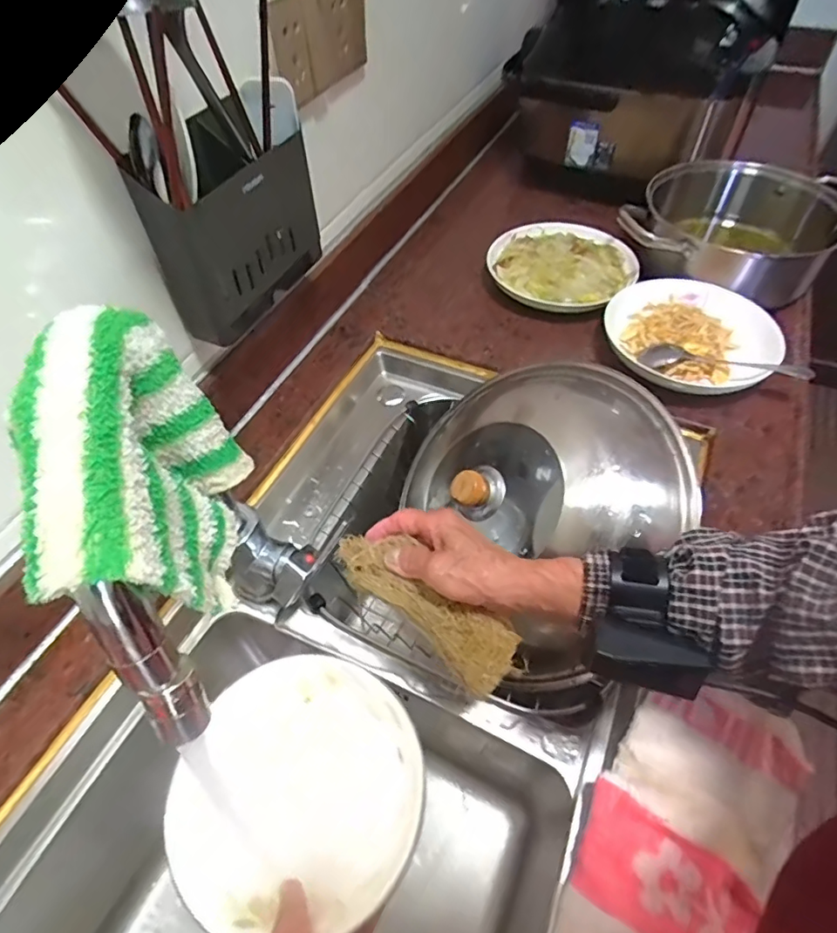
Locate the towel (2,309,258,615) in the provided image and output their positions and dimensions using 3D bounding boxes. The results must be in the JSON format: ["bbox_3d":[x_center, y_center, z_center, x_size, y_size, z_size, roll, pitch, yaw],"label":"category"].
[{"bbox_3d":[-0.119,0.001,0.240,0.043,0.115,0.137,-4,51,-2],"label":"towel"}]

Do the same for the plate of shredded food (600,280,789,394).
[{"bbox_3d":[0.335,-0.156,0.664,0.196,0.045,0.188,0,53,1],"label":"plate of shredded food"}]

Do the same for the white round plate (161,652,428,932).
[{"bbox_3d":[-0.085,0.231,0.391,0.171,0.033,0.165,0,53,1],"label":"white round plate"}]

